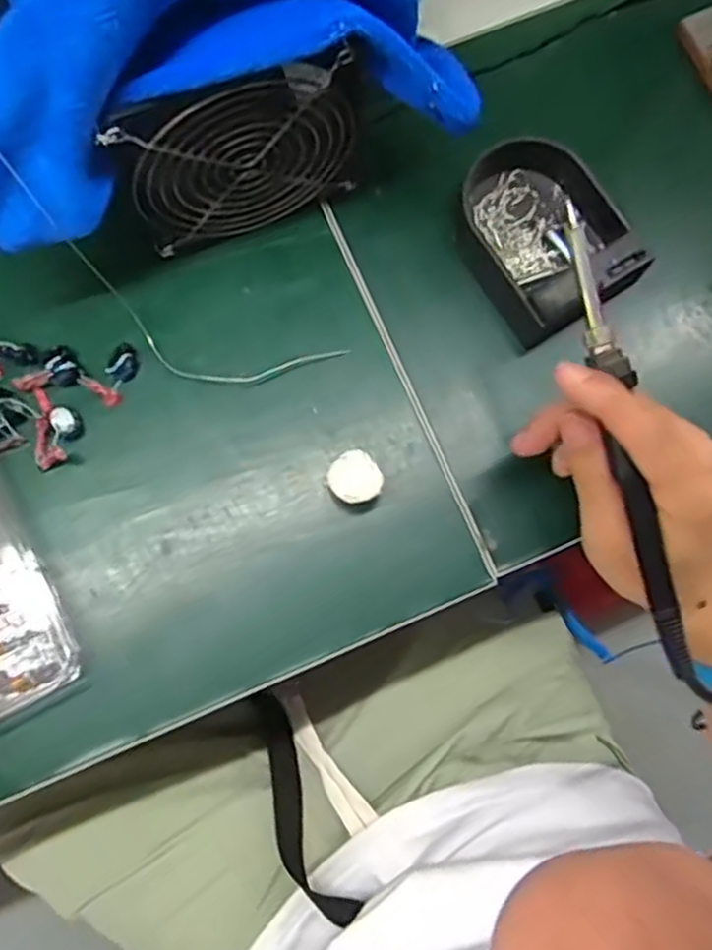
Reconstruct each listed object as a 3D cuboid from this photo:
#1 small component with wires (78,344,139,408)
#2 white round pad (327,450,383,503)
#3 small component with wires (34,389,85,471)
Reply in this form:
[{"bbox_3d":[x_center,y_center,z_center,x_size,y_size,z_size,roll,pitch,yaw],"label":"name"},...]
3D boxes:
[{"bbox_3d":[-0.129,-0.055,0.410,0.019,0.015,0.032,38,80,6],"label":"small component with wires"},{"bbox_3d":[-0.001,0.003,0.396,0.024,0.024,0.026,0,79,-1],"label":"white round pad"},{"bbox_3d":[-0.160,-0.027,0.403,0.023,0.016,0.044,-6,79,-3],"label":"small component with wires"}]

